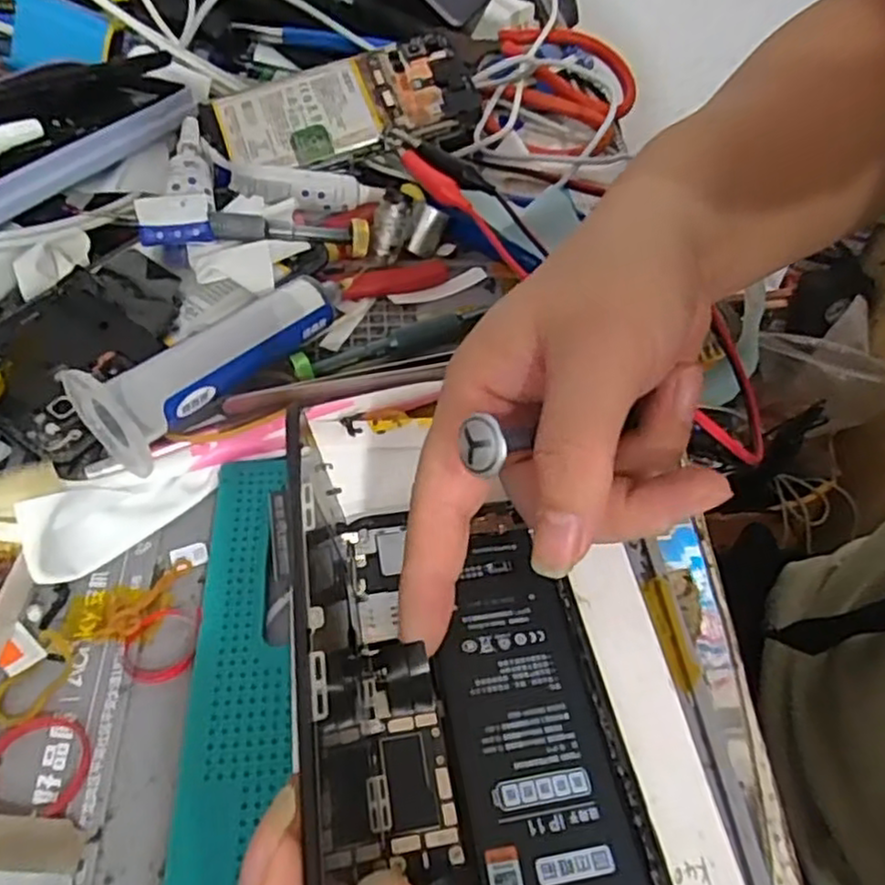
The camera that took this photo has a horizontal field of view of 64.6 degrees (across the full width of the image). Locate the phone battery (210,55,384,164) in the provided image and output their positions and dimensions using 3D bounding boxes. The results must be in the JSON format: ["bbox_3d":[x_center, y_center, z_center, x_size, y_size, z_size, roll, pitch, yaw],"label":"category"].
[{"bbox_3d":[-0.078,-0.176,0.379,0.083,0.005,0.060,-18,69,-4],"label":"phone battery"}]

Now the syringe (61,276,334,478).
[{"bbox_3d":[-0.091,-0.037,0.275,0.039,0.026,0.105,30,54,19],"label":"syringe"}]

